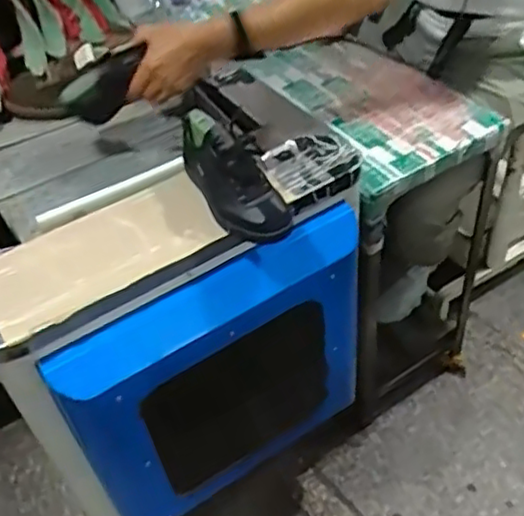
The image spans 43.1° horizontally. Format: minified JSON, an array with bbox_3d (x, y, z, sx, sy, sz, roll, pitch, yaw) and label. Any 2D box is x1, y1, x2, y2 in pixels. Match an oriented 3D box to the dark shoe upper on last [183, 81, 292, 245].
[{"bbox_3d":[-0.032,-0.114,0.903,0.108,0.080,0.226,-24,78,-17],"label":"dark shoe upper on last"}]

